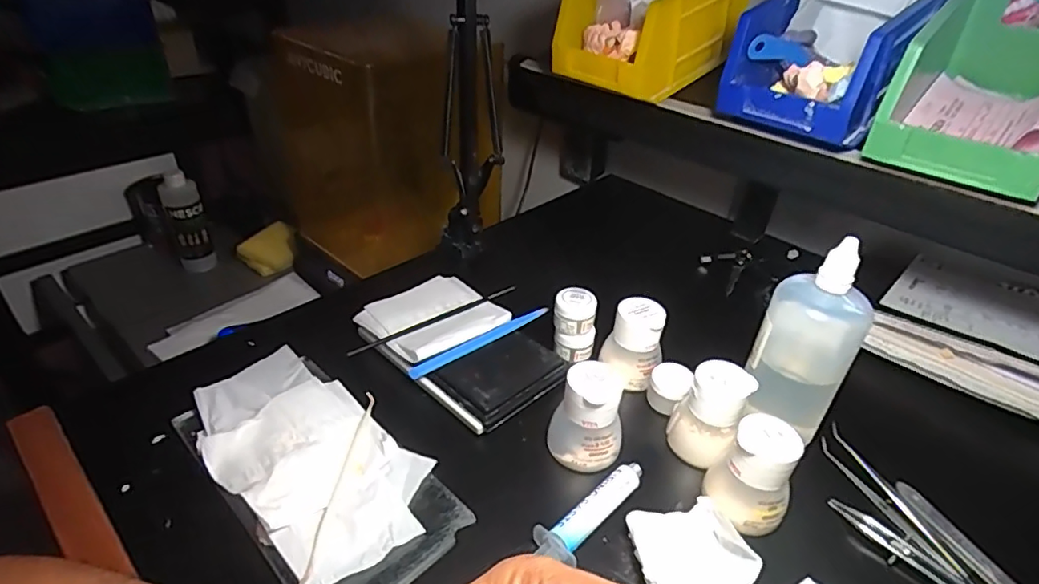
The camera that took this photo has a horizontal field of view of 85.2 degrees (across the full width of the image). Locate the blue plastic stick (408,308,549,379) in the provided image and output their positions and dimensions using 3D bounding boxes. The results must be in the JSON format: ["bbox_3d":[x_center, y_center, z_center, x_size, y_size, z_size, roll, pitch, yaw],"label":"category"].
[{"bbox_3d":[-0.029,0.038,0.457,0.134,0.008,0.010,-24,45,-33],"label":"blue plastic stick"}]

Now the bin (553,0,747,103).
[{"bbox_3d":[0.116,-0.243,0.513,0.140,0.093,0.101,-28,47,-37],"label":"bin"}]

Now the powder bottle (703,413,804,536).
[{"bbox_3d":[0.146,0.110,0.348,0.046,0.054,0.043,25,41,26],"label":"powder bottle"}]

